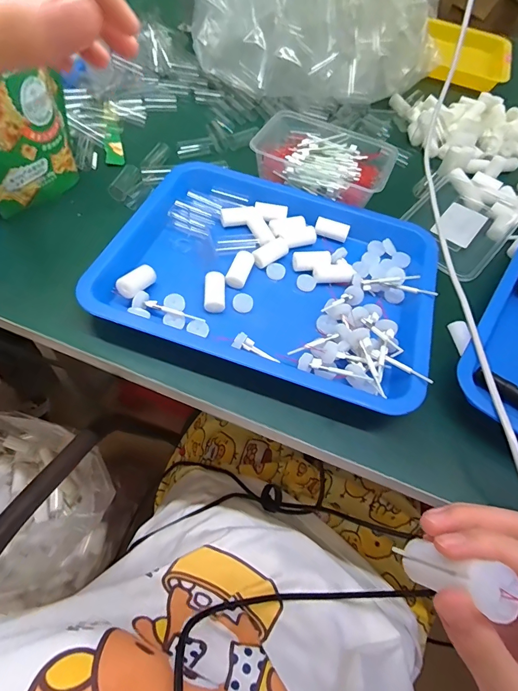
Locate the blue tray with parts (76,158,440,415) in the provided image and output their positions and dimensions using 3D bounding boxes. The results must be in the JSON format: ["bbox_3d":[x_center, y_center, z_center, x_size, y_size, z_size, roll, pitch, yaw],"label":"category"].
[{"bbox_3d":[0.019,-0.081,0.407,0.327,0.033,0.247,18,58,7],"label":"blue tray with parts"}]

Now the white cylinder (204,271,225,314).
[{"bbox_3d":[-0.045,-0.054,0.393,0.020,0.017,0.043,3,57,-6],"label":"white cylinder"}]

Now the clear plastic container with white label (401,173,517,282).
[{"bbox_3d":[0.263,-0.162,0.502,0.120,0.021,0.205,39,61,17],"label":"clear plastic container with white label"}]

